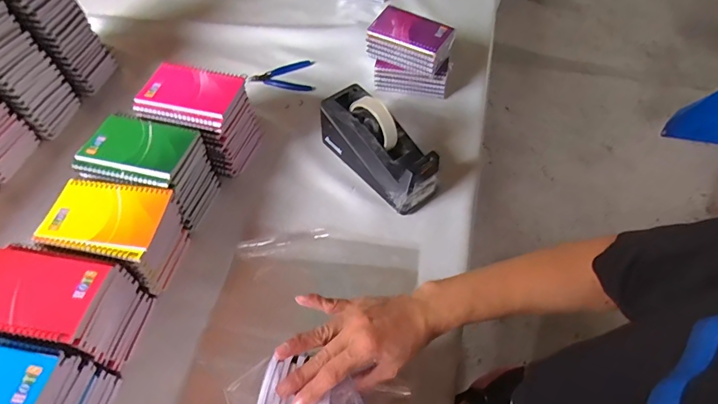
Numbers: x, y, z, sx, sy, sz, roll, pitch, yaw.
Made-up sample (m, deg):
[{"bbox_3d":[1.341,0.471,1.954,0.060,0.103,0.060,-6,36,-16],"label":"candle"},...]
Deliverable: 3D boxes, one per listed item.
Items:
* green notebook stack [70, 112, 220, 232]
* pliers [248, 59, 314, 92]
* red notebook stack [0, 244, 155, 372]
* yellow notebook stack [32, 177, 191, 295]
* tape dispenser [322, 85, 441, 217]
[{"bbox_3d":[-0.289,-0.043,0.562,0.137,0.113,0.102,14,56,6],"label":"green notebook stack"},{"bbox_3d":[-0.149,-0.248,0.785,0.120,0.008,0.089,-3,56,-6],"label":"pliers"},{"bbox_3d":[-0.335,0.119,0.454,0.132,0.104,0.091,10,55,3],"label":"red notebook stack"},{"bbox_3d":[-0.300,0.044,0.511,0.138,0.105,0.097,8,55,2],"label":"yellow notebook stack"},{"bbox_3d":[0.030,-0.089,0.617,0.075,0.121,0.206,-35,65,-25],"label":"tape dispenser"}]

